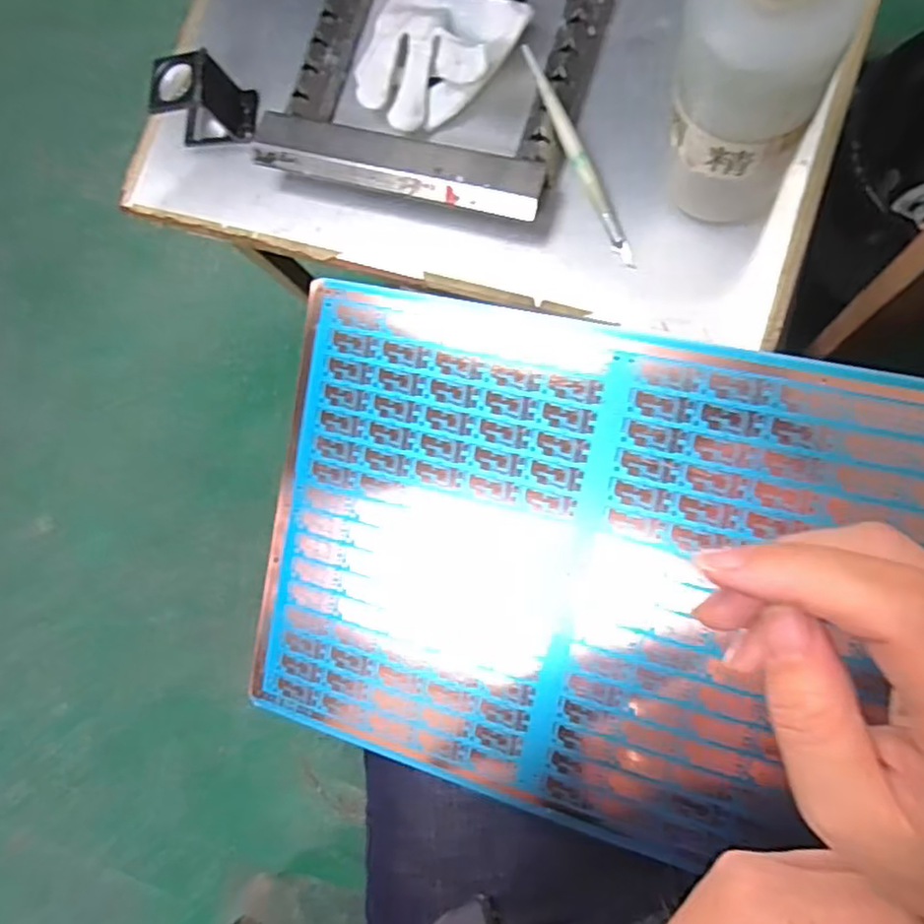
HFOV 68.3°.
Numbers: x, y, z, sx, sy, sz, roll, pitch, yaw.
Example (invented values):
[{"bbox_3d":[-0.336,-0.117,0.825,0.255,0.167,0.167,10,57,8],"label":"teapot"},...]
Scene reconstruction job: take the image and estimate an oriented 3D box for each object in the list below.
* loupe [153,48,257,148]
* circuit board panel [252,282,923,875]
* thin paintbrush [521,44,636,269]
[{"bbox_3d":[-0.181,-0.253,0.477,0.058,0.050,0.040,-2,82,11],"label":"loupe"},{"bbox_3d":[0.128,0.075,0.313,0.481,0.006,0.242,13,100,15],"label":"circuit board panel"},{"bbox_3d":[0.073,-0.190,0.426,0.011,0.010,0.148,-27,94,3],"label":"thin paintbrush"}]

